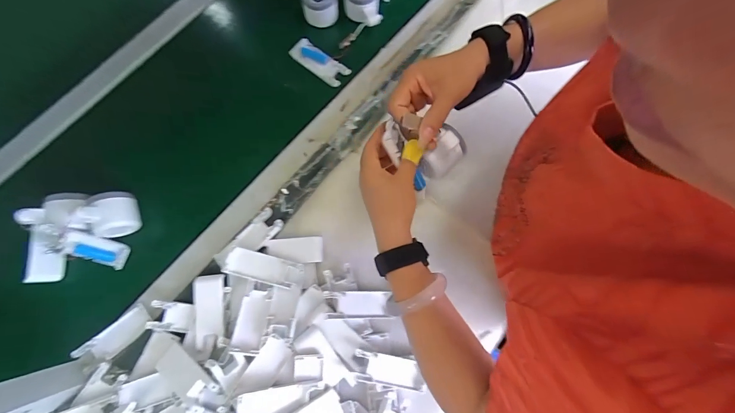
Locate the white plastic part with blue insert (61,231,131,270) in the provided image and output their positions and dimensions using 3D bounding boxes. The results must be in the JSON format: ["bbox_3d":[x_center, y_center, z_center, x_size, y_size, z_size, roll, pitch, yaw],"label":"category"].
[{"bbox_3d":[-0.402,0.064,0.494,0.080,0.020,0.037,28,76,-28],"label":"white plastic part with blue insert"}]

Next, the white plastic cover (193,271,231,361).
[{"bbox_3d":[-0.221,0.154,0.468,0.046,0.011,0.110,-5,77,-3],"label":"white plastic cover"}]

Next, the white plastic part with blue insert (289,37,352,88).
[{"bbox_3d":[-0.084,-0.255,0.584,0.104,0.013,0.042,35,79,6],"label":"white plastic part with blue insert"}]

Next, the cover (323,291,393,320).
[{"bbox_3d":[-0.012,0.141,0.477,0.099,0.011,0.040,6,76,-19],"label":"cover"}]

